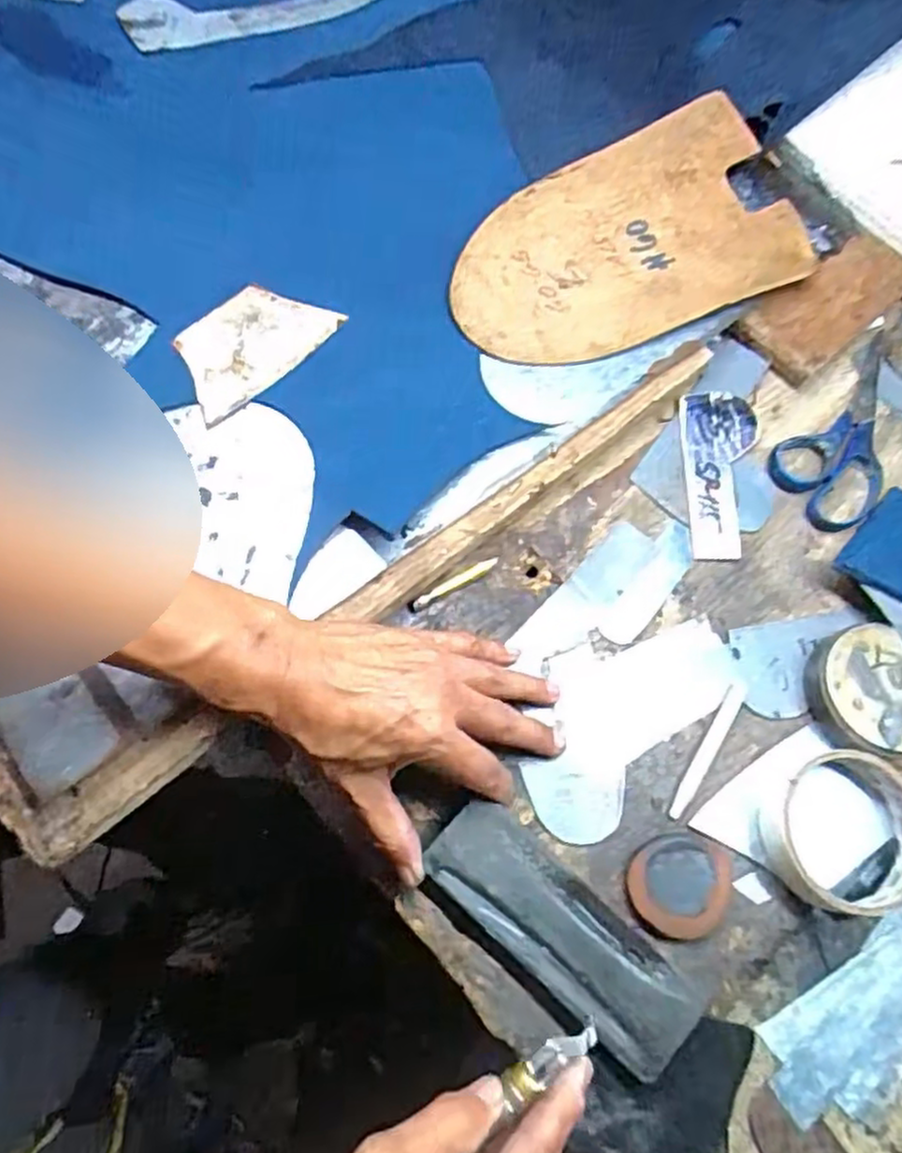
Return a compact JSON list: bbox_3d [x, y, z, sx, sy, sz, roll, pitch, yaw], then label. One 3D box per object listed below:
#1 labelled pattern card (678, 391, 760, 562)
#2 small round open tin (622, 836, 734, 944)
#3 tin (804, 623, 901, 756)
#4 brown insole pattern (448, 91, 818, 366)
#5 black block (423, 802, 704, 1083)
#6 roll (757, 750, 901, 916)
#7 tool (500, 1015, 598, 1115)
[{"bbox_3d":[0.183,-0.069,0.473,0.054,0.005,0.123,4,71,-6],"label":"labelled pattern card"},{"bbox_3d":[0.122,0.164,0.375,0.055,0.012,0.049,-6,74,0],"label":"small round open tin"},{"bbox_3d":[0.250,0.066,0.414,0.073,0.024,0.073,-1,74,2],"label":"tin"},{"bbox_3d":[0.117,-0.224,0.483,0.245,0.007,0.134,-28,87,-9],"label":"brown insole pattern"},{"bbox_3d":[0.056,0.180,0.361,0.148,0.020,0.053,41,79,12],"label":"black block"},{"bbox_3d":[0.218,0.141,0.388,0.087,0.034,0.075,-40,77,-9],"label":"roll"},{"bbox_3d":[0.046,0.227,0.332,0.054,0.010,0.012,-24,75,-17],"label":"tool"}]

